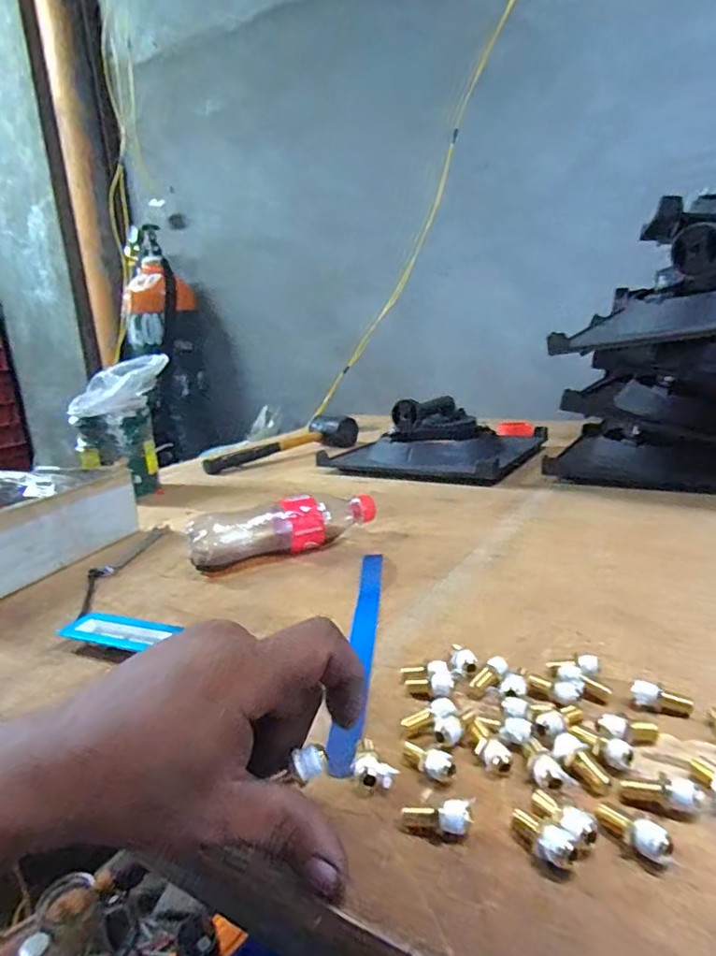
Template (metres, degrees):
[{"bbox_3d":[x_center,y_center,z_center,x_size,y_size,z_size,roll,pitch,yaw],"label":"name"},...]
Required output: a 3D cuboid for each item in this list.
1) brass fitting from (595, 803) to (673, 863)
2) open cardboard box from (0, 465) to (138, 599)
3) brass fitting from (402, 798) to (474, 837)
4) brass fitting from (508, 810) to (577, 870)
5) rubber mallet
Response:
[{"bbox_3d":[0.107,0.140,0.218,0.012,0.012,0.028,-14,18,-33],"label":"brass fitting"},{"bbox_3d":[-0.375,0.049,0.588,0.160,0.082,0.218,1,16,18],"label":"open cardboard box"},{"bbox_3d":[0.033,0.143,0.233,0.031,0.009,0.011,-14,12,14],"label":"brass fitting"},{"bbox_3d":[0.072,0.143,0.218,0.027,0.012,0.013,9,20,41],"label":"brass fitting"},{"bbox_3d":[-0.139,-0.066,1.040,0.309,0.050,0.098,-18,20,-42],"label":"rubber mallet"}]

